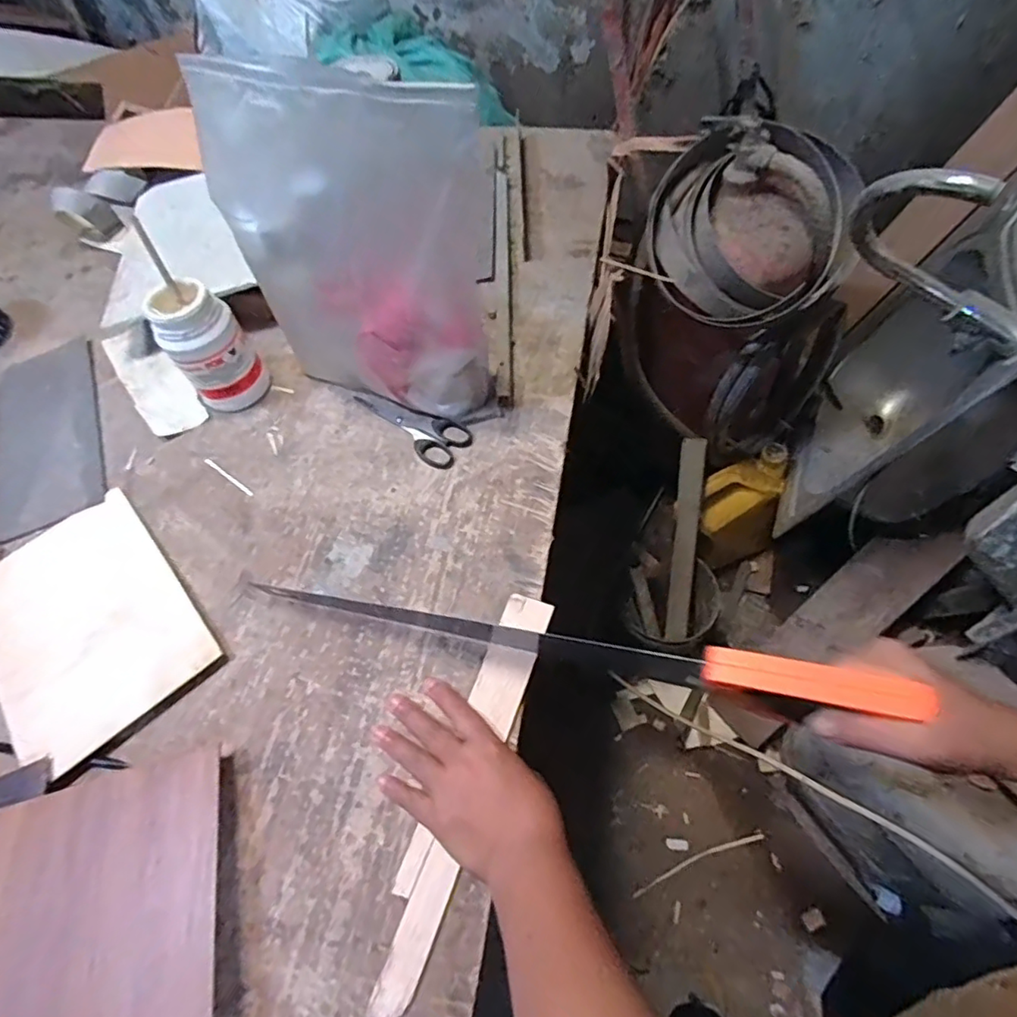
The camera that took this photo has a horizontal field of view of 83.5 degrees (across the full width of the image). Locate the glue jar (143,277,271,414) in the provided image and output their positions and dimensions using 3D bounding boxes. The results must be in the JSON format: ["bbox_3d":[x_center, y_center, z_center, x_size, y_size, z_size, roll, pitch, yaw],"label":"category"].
[{"bbox_3d":[-0.324,-0.172,0.624,0.082,0.130,0.071,-34,63,-16],"label":"glue jar"}]

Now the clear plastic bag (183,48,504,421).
[{"bbox_3d":[-0.145,-0.223,0.539,0.272,0.297,0.094,23,64,17],"label":"clear plastic bag"}]

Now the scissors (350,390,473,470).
[{"bbox_3d":[-0.115,-0.100,0.641,0.161,0.015,0.056,33,67,21],"label":"scissors"}]

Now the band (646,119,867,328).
[{"bbox_3d":[0.348,-0.396,0.816,0.282,0.072,0.257,0,93,10],"label":"band"}]

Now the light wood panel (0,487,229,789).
[{"bbox_3d":[-0.401,0.104,0.537,0.168,0.016,0.261,-40,65,-18],"label":"light wood panel"}]

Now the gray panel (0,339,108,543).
[{"bbox_3d":[-0.548,-0.089,0.672,0.122,0.009,0.274,-24,61,-10],"label":"gray panel"}]

